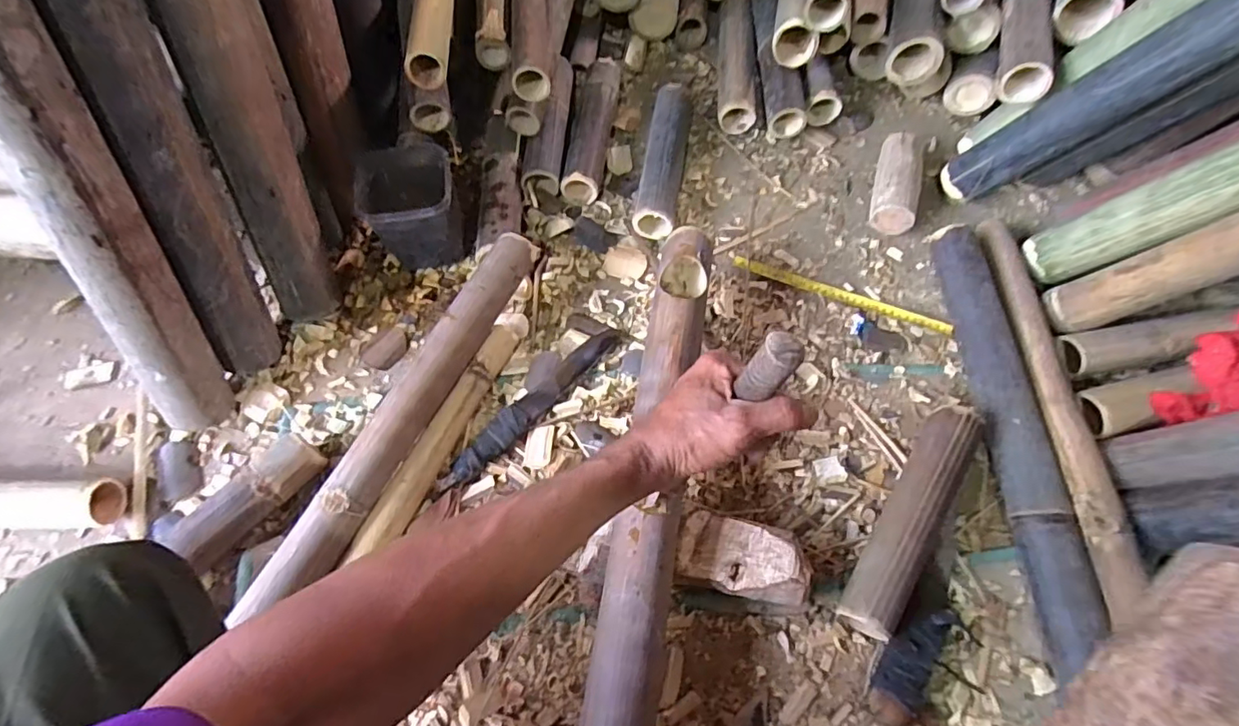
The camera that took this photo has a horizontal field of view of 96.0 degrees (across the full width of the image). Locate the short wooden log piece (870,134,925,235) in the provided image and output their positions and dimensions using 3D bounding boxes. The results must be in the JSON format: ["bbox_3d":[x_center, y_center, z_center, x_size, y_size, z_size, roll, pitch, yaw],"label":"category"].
[{"bbox_3d":[0.401,-0.260,0.811,0.058,0.061,0.167,16,65,7],"label":"short wooden log piece"}]

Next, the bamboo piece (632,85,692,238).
[{"bbox_3d":[0.069,-0.312,0.828,0.057,0.060,0.283,9,64,3],"label":"bamboo piece"}]

